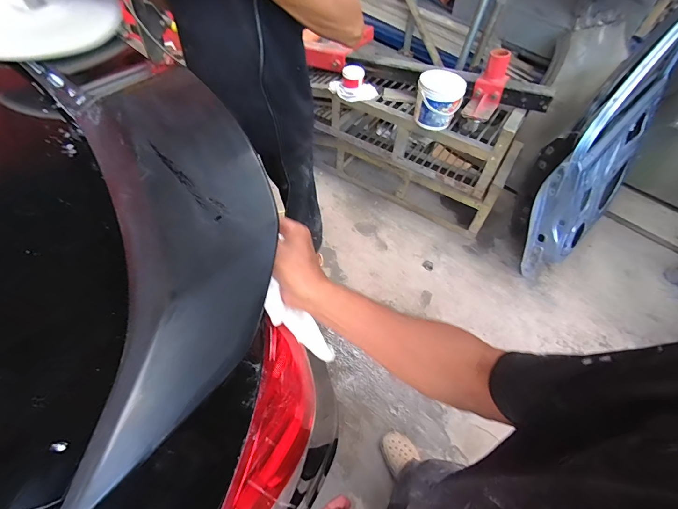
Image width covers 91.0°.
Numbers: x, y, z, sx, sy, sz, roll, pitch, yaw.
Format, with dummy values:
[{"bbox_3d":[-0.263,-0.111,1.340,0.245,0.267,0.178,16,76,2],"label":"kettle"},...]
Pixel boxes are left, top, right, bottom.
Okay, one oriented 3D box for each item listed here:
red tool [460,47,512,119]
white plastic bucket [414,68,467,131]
[{"bbox_3d":[0.662,-0.735,1.477,0.123,0.114,0.281,22,89,11],"label":"red tool"},{"bbox_3d":[0.451,-0.695,1.528,0.199,0.220,0.171,19,56,11],"label":"white plastic bucket"}]

